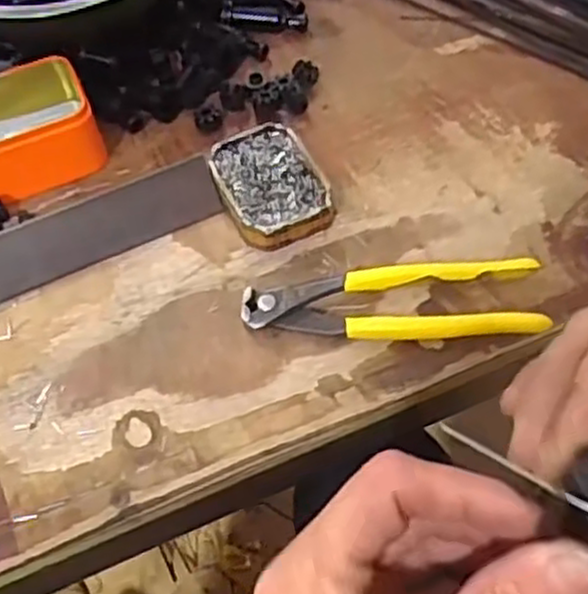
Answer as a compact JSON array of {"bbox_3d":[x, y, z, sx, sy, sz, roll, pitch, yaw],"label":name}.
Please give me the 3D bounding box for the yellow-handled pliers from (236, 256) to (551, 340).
[{"bbox_3d":[0.053,0.002,0.423,0.162,0.026,0.048,-1,54,5],"label":"yellow-handled pliers"}]

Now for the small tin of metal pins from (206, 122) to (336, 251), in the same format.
[{"bbox_3d":[-0.015,-0.073,0.481,0.064,0.019,0.090,-20,54,-9],"label":"small tin of metal pins"}]

